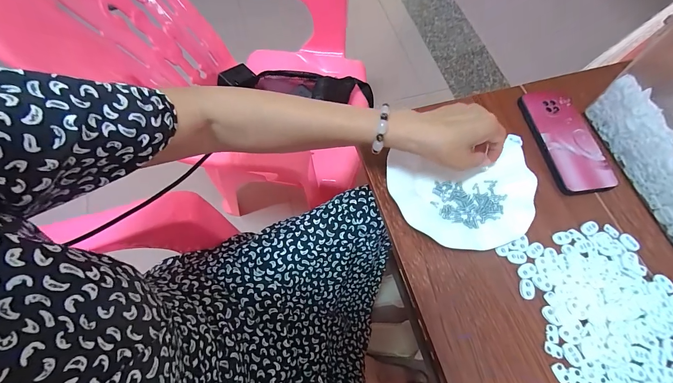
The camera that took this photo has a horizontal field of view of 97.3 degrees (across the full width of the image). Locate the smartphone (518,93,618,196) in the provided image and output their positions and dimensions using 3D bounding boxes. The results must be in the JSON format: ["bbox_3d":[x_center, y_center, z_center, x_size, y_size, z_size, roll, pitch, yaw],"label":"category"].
[{"bbox_3d":[0.331,-0.075,0.429,0.082,0.018,0.165,-5,68,-3],"label":"smartphone"}]

